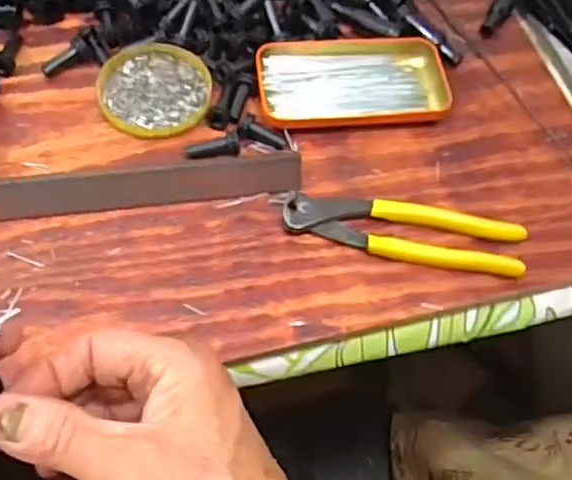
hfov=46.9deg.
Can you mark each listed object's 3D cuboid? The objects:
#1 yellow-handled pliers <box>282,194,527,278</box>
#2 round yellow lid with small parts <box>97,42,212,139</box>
[{"bbox_3d":[0.081,-0.005,0.452,0.162,0.015,0.041,10,60,1],"label":"yellow-handled pliers"},{"bbox_3d":[-0.100,-0.114,0.499,0.083,0.012,0.079,2,60,-4],"label":"round yellow lid with small parts"}]

